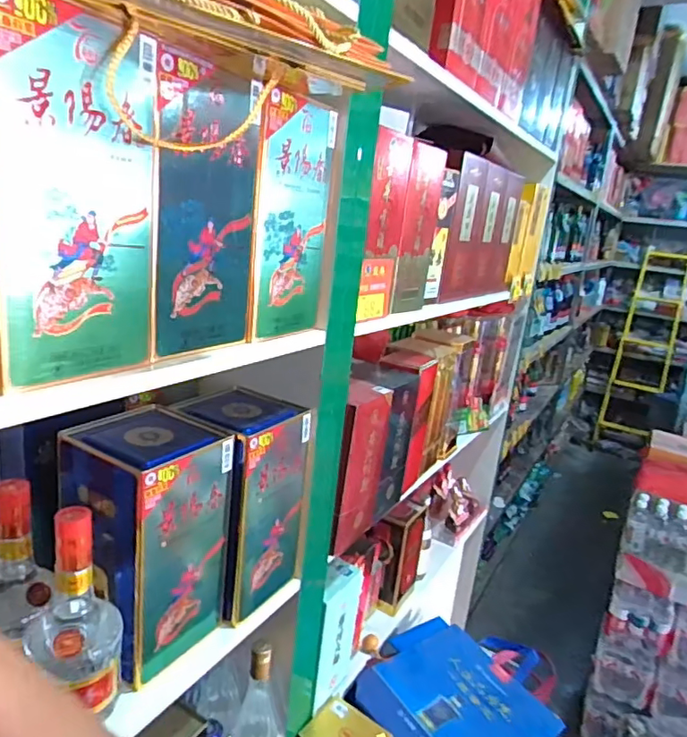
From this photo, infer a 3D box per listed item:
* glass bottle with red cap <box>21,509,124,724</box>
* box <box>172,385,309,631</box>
[{"bbox_3d":[-0.280,0.250,0.592,0.084,0.223,0.068,14,17,26],"label":"glass bottle with red cap"},{"bbox_3d":[-0.149,0.185,0.800,0.146,0.274,0.147,14,17,27],"label":"box"}]

